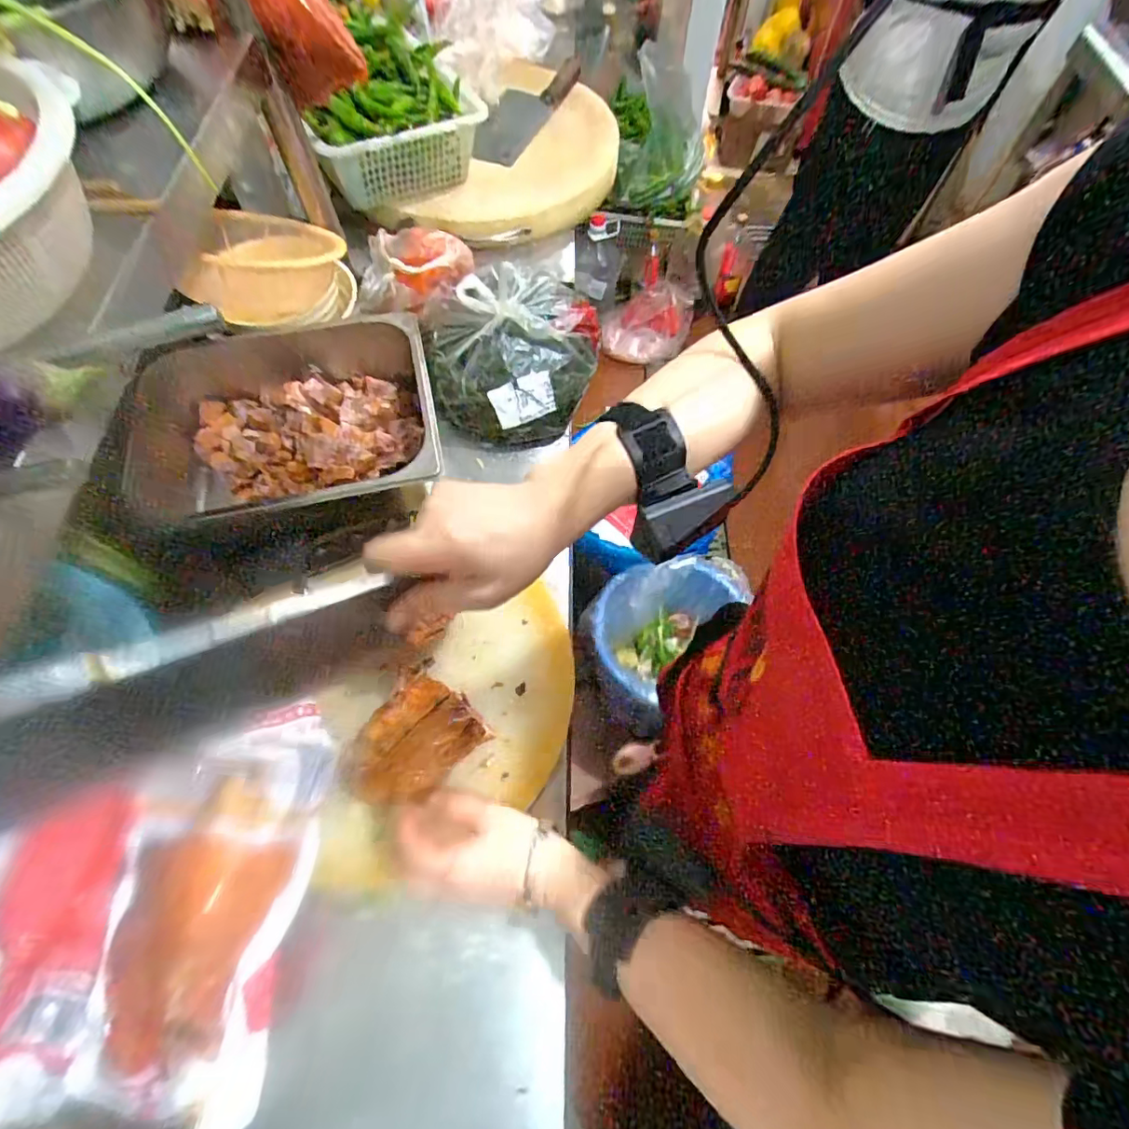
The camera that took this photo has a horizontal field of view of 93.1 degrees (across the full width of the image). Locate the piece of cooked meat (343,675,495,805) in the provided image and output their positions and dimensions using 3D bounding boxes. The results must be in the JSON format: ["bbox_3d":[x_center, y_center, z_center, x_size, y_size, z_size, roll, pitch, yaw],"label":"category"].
[{"bbox_3d":[-0.137,0.154,0.468,0.114,0.035,0.086,-41,71,-17],"label":"piece of cooked meat"}]

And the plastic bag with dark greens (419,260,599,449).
[{"bbox_3d":[-0.064,-0.262,0.658,0.197,0.127,0.180,2,65,2],"label":"plastic bag with dark greens"}]

